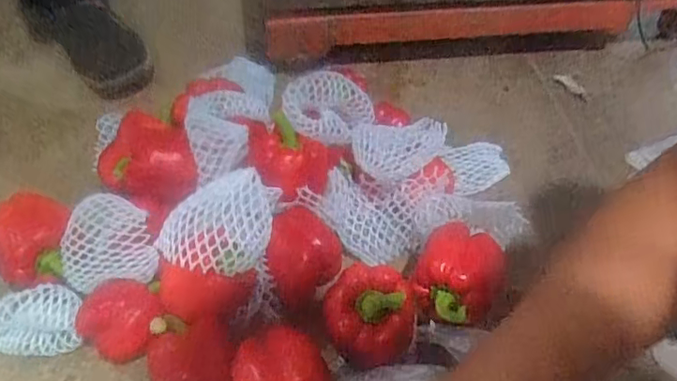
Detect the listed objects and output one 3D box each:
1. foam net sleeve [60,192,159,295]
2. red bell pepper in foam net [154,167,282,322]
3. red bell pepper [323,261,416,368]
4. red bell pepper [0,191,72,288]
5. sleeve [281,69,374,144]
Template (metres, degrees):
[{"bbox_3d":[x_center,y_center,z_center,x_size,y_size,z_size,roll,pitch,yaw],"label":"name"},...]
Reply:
[{"bbox_3d":[-0.243,0.053,0.593,0.096,0.060,0.087,-6,51,-9],"label":"foam net sleeve"},{"bbox_3d":[-0.118,0.049,0.560,0.131,0.099,0.097,-11,52,-13],"label":"red bell pepper in foam net"},{"bbox_3d":[0.029,0.136,0.585,0.087,0.085,0.091,3,50,-2],"label":"red bell pepper"},{"bbox_3d":[-0.331,0.054,0.605,0.085,0.080,0.091,2,50,-2],"label":"red bell pepper"},{"bbox_3d":[-0.018,-0.108,0.708,0.116,0.082,0.055,24,8,-28],"label":"sleeve"}]

